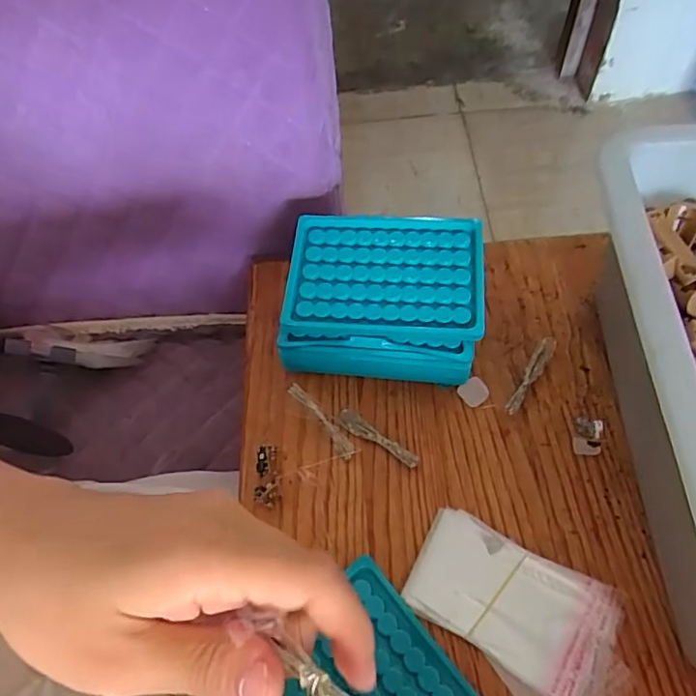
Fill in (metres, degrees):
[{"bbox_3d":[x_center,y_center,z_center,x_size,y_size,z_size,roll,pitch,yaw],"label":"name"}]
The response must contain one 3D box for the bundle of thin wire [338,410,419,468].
[{"bbox_3d":[0.019,0.063,0.380,0.062,0.009,0.013,33,67,20],"label":"bundle of thin wire"}]

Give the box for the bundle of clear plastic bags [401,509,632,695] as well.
[{"bbox_3d":[0.095,0.155,0.320,0.123,0.008,0.081,24,65,17],"label":"bundle of clear plastic bags"}]

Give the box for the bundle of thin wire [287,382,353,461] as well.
[{"bbox_3d":[-0.018,0.049,0.375,0.011,0.008,0.062,-42,96,-18],"label":"bundle of thin wire"}]

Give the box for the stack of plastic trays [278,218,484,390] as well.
[{"bbox_3d":[0.026,-0.034,0.411,0.134,0.060,0.107,4,61,6],"label":"stack of plastic trays"}]

